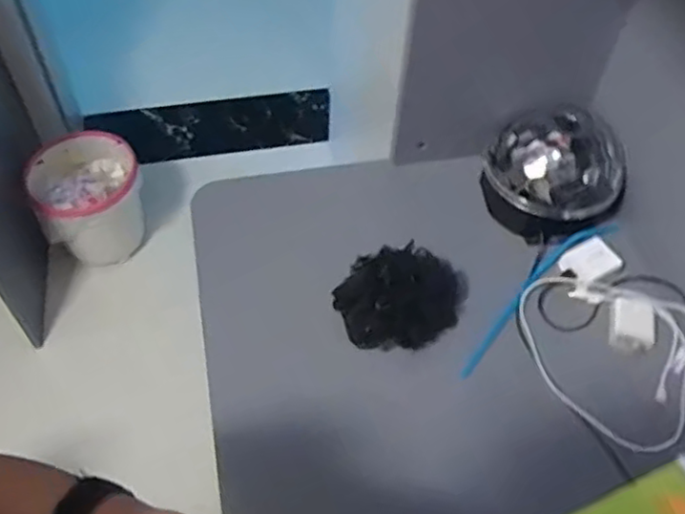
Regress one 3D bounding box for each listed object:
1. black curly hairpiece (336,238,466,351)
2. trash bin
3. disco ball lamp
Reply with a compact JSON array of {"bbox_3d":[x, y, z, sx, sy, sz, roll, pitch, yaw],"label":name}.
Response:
[{"bbox_3d":[0.064,0.044,0.737,0.143,0.068,0.121,7,54,3],"label":"black curly hairpiece"},{"bbox_3d":[-0.608,-0.137,1.627,0.250,0.239,0.253,1,54,-1],"label":"trash bin"},{"bbox_3d":[0.258,-0.115,0.801,0.172,0.129,0.143,21,56,13],"label":"disco ball lamp"}]

